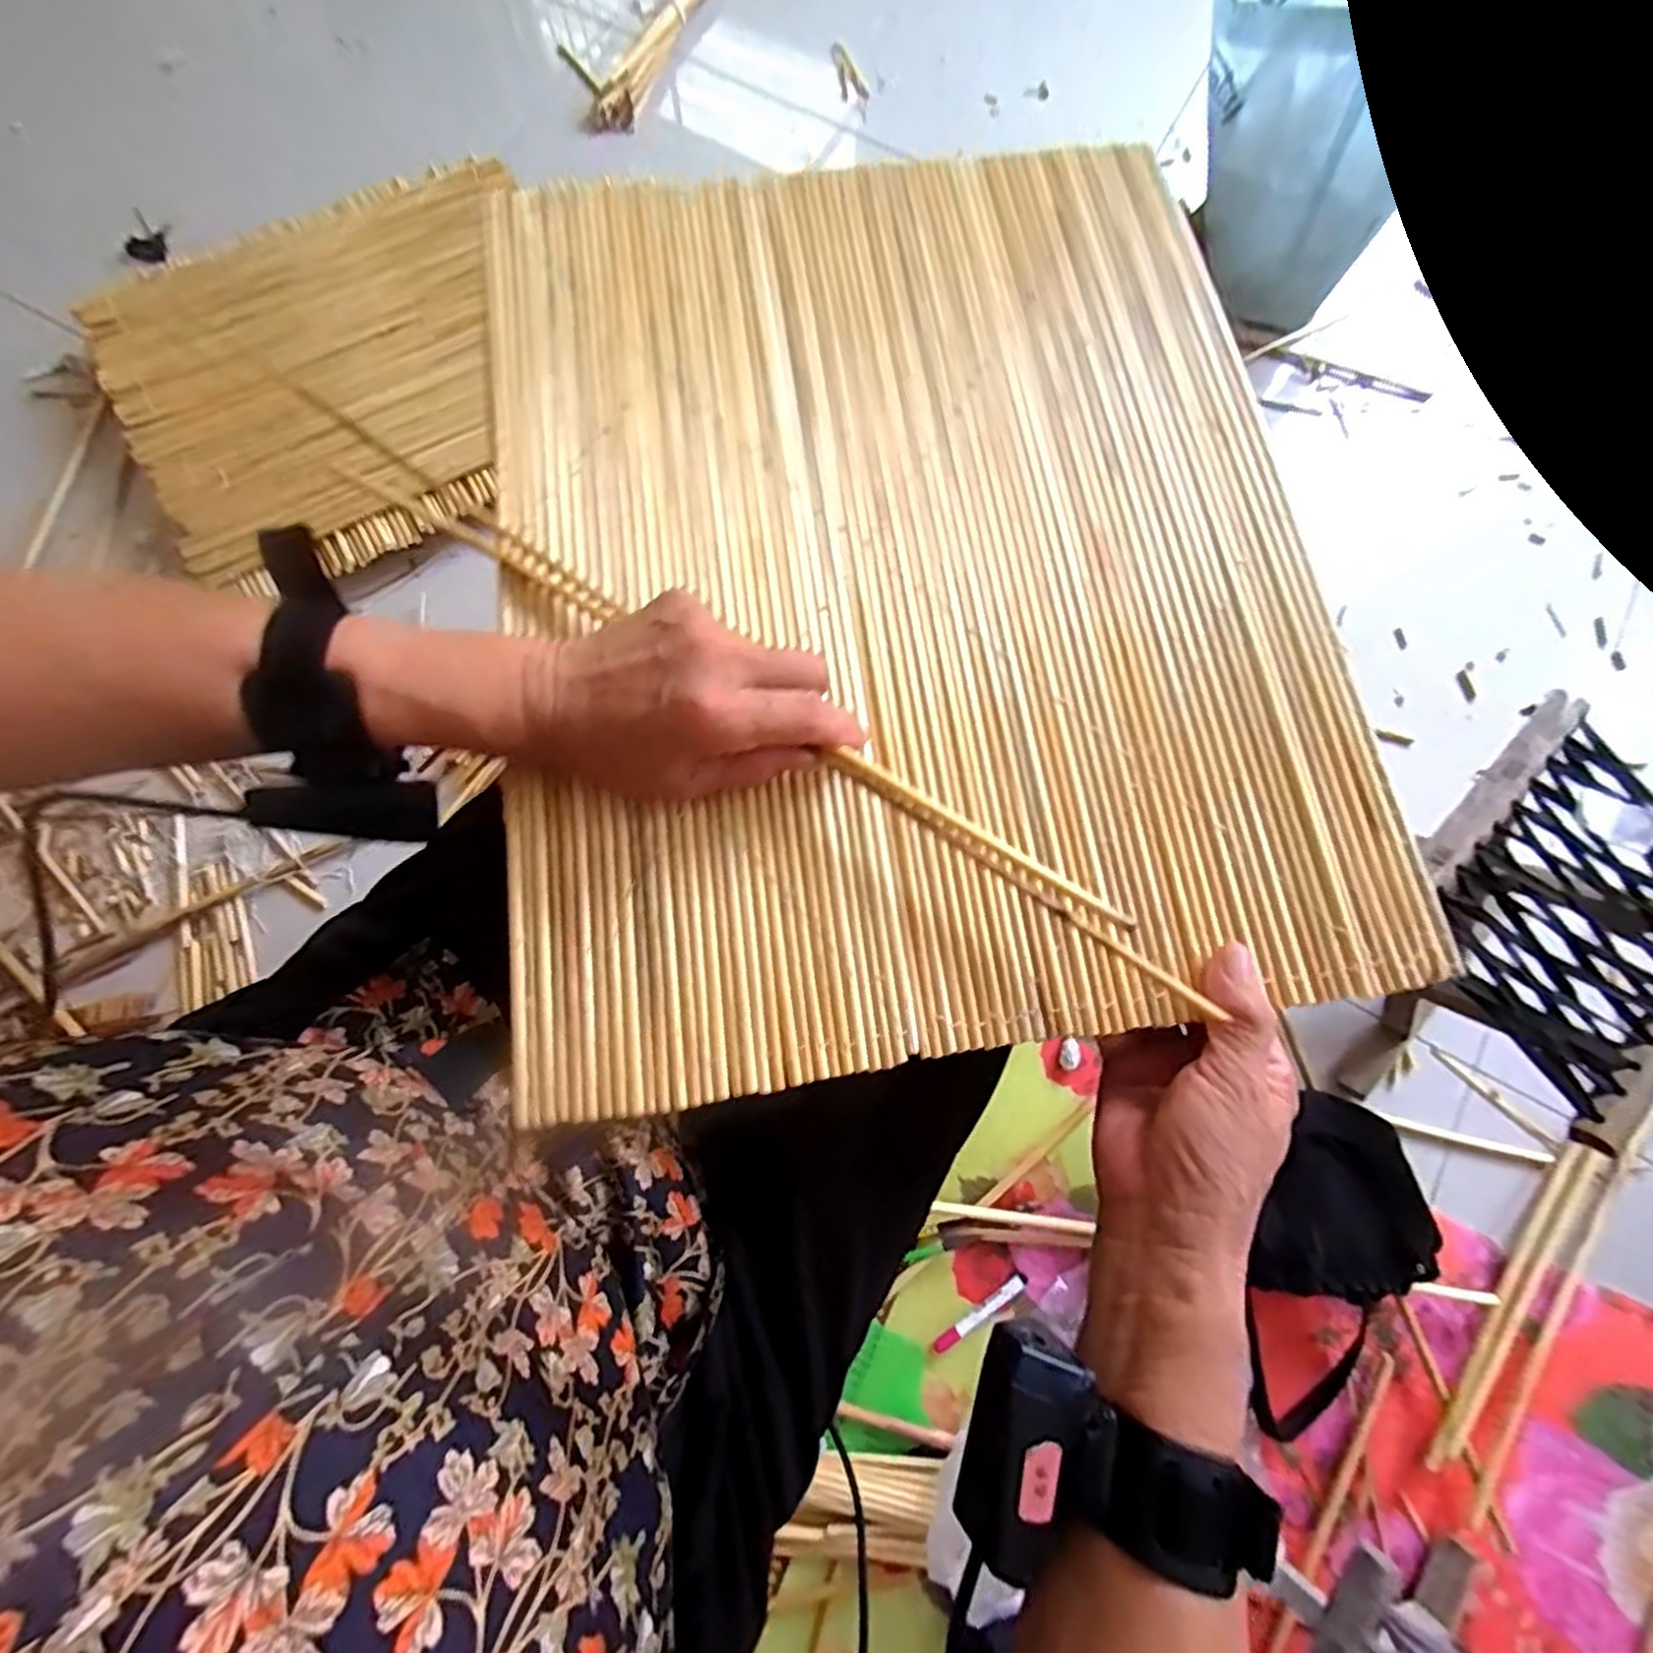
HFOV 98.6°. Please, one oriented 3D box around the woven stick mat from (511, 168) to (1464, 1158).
[{"bbox_3d":[0.040,-0.153,0.372,0.403,0.019,0.522,-6,75,-1],"label":"woven stick mat"}]

